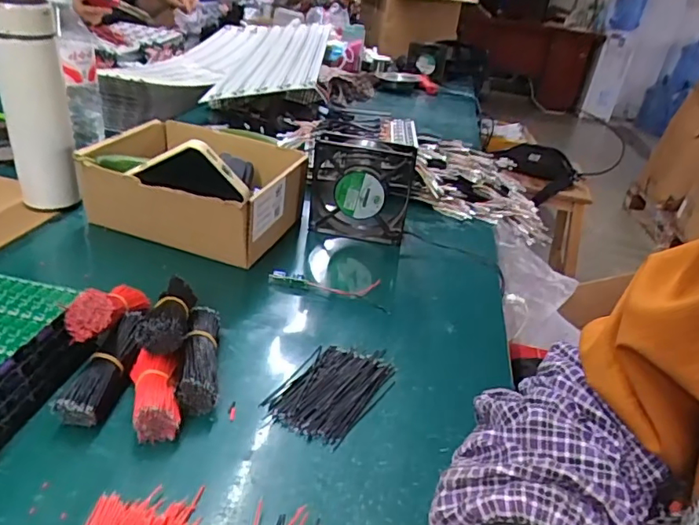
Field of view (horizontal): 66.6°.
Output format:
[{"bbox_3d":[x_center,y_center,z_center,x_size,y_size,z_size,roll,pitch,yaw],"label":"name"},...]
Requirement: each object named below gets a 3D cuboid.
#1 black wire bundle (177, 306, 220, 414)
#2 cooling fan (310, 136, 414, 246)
[{"bbox_3d":[-0.122,0.077,0.442,0.027,0.036,0.103,2,30,-11],"label":"black wire bundle"},{"bbox_3d":[0.013,-0.087,0.668,0.125,0.130,0.045,9,29,3],"label":"cooling fan"}]

